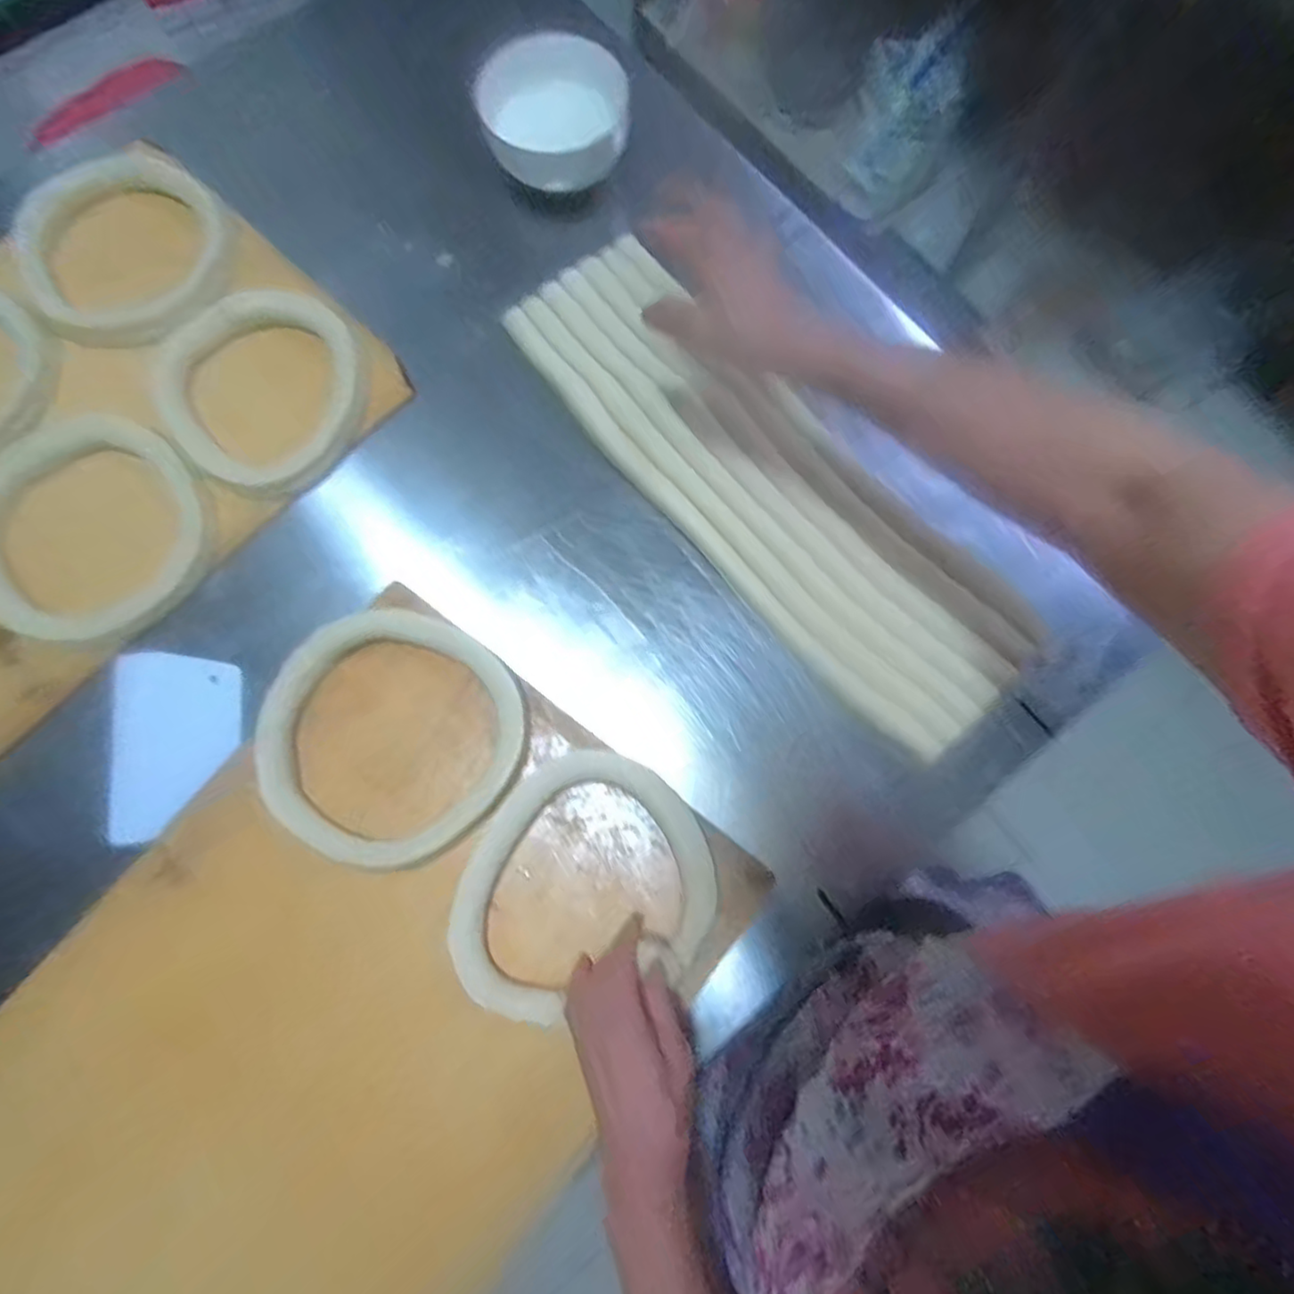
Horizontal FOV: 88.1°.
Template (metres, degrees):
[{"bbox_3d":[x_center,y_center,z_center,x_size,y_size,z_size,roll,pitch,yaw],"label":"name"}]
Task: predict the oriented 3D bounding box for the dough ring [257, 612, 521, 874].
[{"bbox_3d":[-0.220,0.069,0.565,0.208,0.032,0.206,0,78,0],"label":"dough ring"}]

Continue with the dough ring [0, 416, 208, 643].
[{"bbox_3d":[-0.515,-0.111,0.612,0.202,0.037,0.206,0,76,-1],"label":"dough ring"}]

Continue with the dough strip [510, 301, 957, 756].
[{"bbox_3d":[0.052,-0.105,0.605,0.030,0.029,0.548,-42,81,-8],"label":"dough strip"}]

